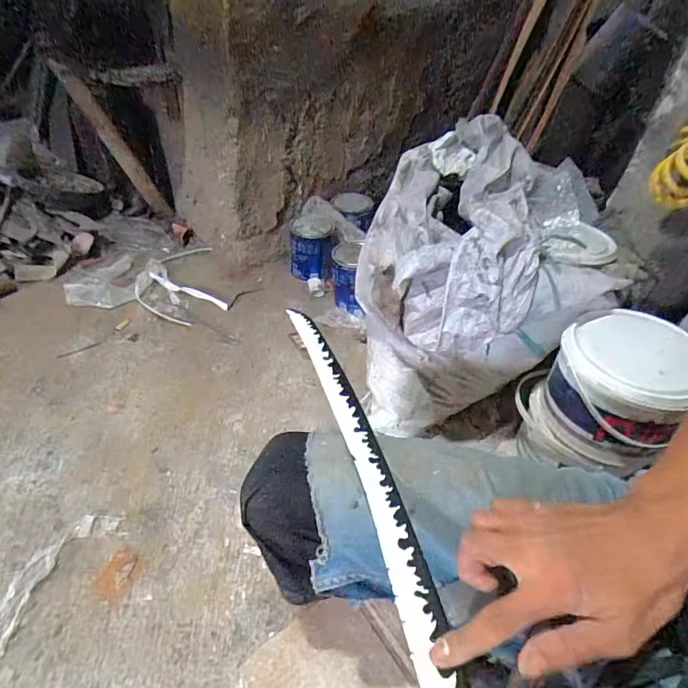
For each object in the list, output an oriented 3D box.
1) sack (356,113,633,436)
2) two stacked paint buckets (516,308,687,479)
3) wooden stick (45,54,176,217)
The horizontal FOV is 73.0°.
[{"bbox_3d":[0.211,-0.108,0.789,0.369,0.361,0.353,-5,43,-12],"label":"sack"},{"bbox_3d":[0.369,0.066,0.670,0.191,0.198,0.185,32,48,25],"label":"two stacked paint buckets"},{"bbox_3d":[-0.534,-0.461,1.101,0.051,0.406,0.037,-30,52,-3],"label":"wooden stick"}]

